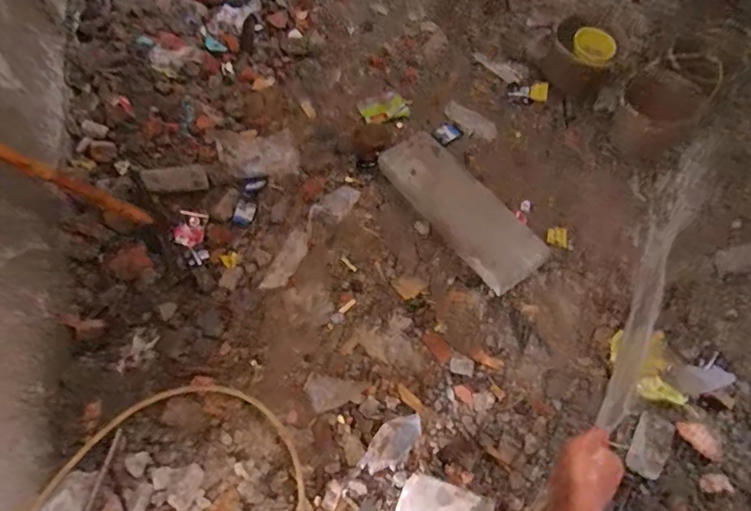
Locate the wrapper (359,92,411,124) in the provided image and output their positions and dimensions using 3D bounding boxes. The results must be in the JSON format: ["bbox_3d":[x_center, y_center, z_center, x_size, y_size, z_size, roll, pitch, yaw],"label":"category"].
[{"bbox_3d":[0.029,-0.546,1.863,0.168,0.017,0.137,-20,65,-10],"label":"wrapper"}]

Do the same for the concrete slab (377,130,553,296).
[{"bbox_3d":[0.261,-0.154,1.580,0.201,0.051,0.596,-42,67,2],"label":"concrete slab"}]

